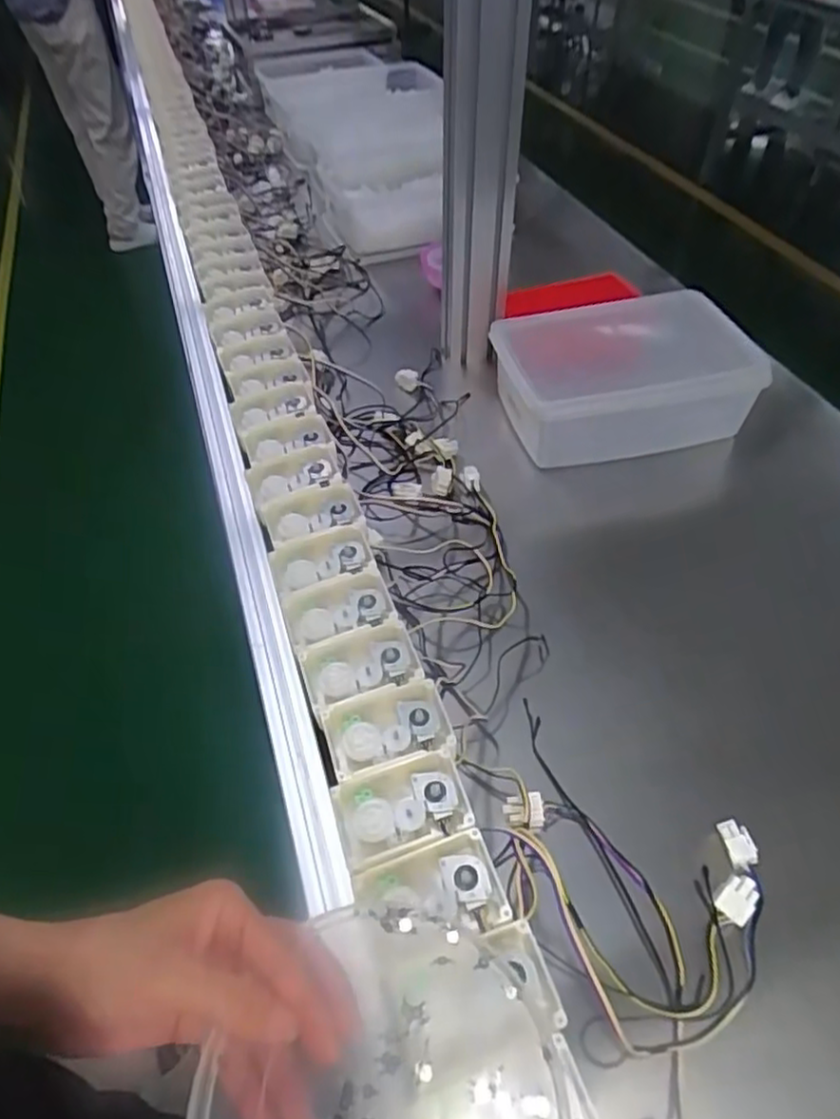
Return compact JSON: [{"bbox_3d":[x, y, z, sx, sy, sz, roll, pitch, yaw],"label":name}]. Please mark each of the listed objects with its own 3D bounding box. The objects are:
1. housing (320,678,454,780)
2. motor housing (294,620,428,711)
[{"bbox_3d":[-0.020,0.110,0.435,0.077,0.020,0.052,-14,51,-11],"label":"housing"},{"bbox_3d":[-0.040,0.074,0.466,0.075,0.020,0.047,-12,51,-9],"label":"motor housing"}]

